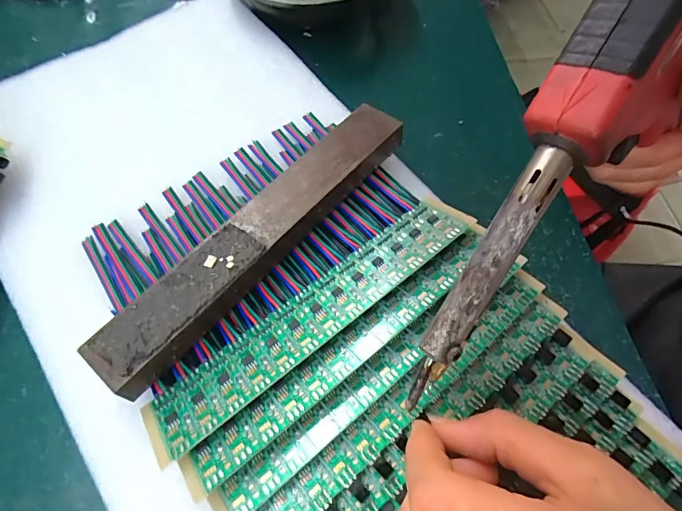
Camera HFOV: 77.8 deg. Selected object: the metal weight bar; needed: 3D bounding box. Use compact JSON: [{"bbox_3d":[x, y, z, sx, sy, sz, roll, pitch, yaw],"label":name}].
[{"bbox_3d":[-0.036,-0.013,0.206,0.031,0.016,0.182,37,67,15],"label":"metal weight bar"}]

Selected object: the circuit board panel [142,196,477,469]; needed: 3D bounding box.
[{"bbox_3d":[-0.008,0.024,0.187,0.163,0.004,0.034,-36,45,-16],"label":"circuit board panel"}]

